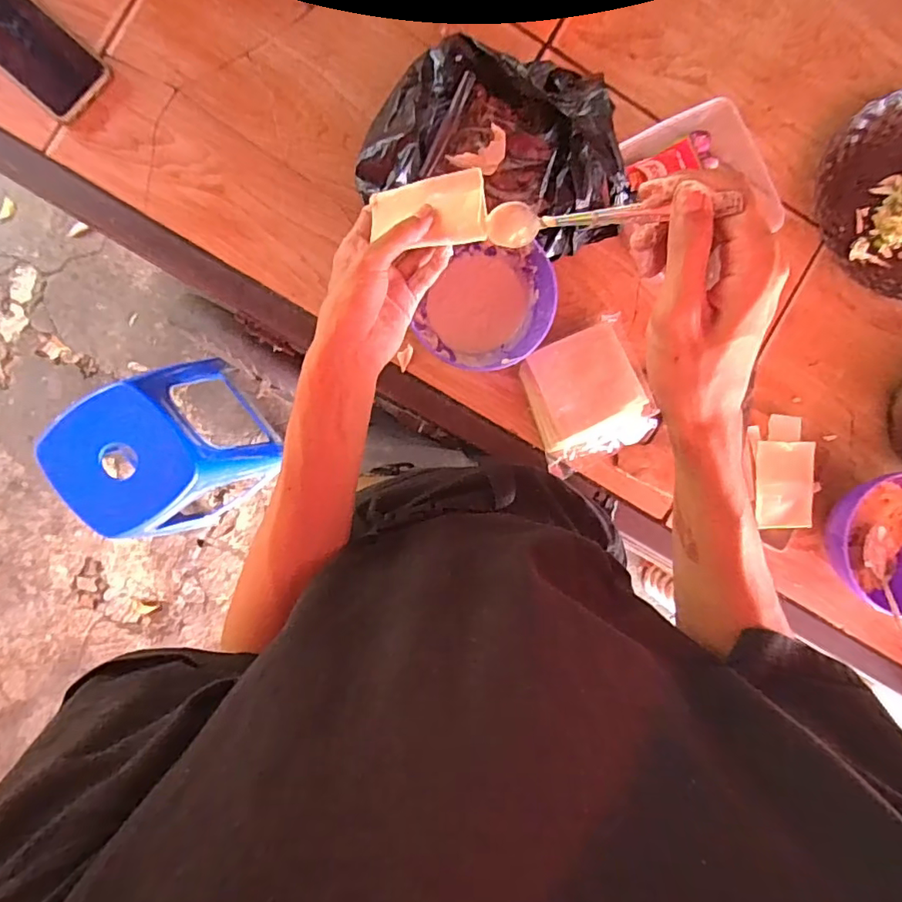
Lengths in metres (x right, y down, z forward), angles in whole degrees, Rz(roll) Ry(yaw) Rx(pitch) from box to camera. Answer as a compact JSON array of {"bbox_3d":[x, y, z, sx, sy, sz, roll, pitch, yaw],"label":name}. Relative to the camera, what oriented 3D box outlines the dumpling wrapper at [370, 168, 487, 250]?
[{"bbox_3d":[-0.020,-0.183,0.415,0.101,0.014,0.051,1,95,29],"label":"dumpling wrapper"}]

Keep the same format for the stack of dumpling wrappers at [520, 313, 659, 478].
[{"bbox_3d":[0.148,-0.057,0.601,0.121,0.042,0.148,-22,93,-2],"label":"stack of dumpling wrappers"}]

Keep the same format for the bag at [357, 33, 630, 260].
[{"bbox_3d":[0.053,-0.311,0.558,0.260,0.103,0.201,19,90,-4],"label":"bag"}]

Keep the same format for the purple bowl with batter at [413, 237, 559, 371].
[{"bbox_3d":[0.037,-0.152,0.576,0.127,0.074,0.135,0,92,-3],"label":"purple bowl with batter"}]

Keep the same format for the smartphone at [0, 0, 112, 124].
[{"bbox_3d":[-0.447,-0.429,0.565,0.163,0.014,0.079,41,89,-3],"label":"smartphone"}]

